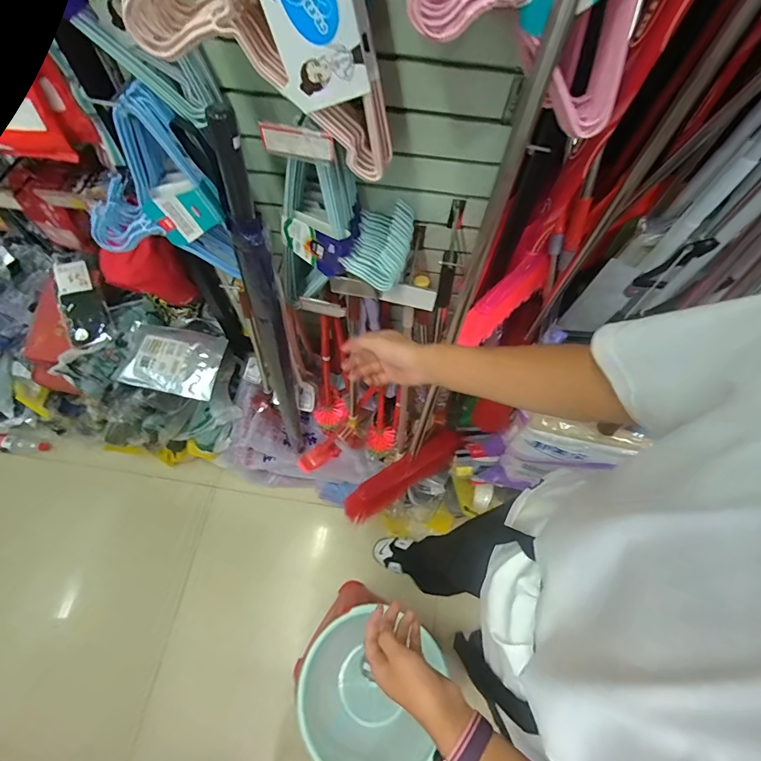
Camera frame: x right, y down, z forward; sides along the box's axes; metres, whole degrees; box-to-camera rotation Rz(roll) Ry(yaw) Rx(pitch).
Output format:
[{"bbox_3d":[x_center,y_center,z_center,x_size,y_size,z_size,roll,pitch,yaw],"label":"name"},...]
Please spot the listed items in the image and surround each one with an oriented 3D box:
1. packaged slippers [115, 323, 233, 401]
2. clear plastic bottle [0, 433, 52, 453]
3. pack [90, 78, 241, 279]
[{"bbox_3d":[-0.558,-0.058,1.111,0.243,0.053,0.178,13,65,4],"label":"packaged slippers"},{"bbox_3d":[-1.258,0.226,1.433,0.202,0.054,0.058,9,64,2],"label":"clear plastic bottle"},{"bbox_3d":[-0.357,-0.288,0.636,0.202,0.264,0.084,-4,64,-4],"label":"pack"}]

